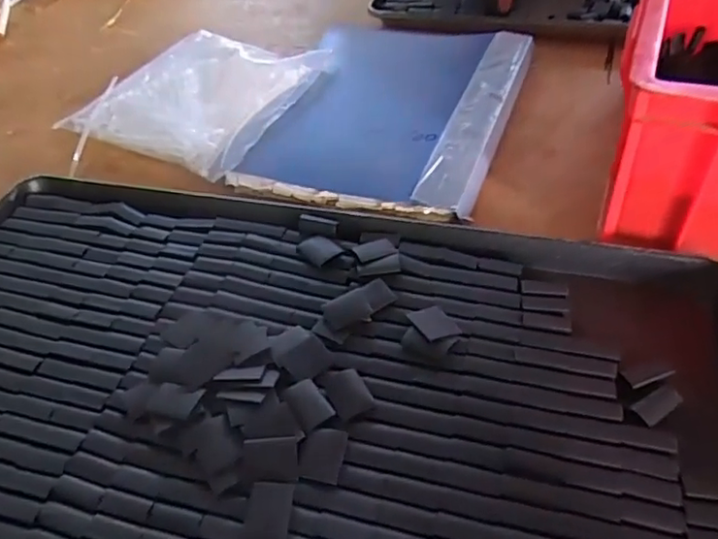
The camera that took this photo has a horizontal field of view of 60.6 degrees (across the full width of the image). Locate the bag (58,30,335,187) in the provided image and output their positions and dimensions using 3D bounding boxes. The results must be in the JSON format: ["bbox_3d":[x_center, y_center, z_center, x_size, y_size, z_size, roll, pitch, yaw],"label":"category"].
[{"bbox_3d":[-0.173,-0.190,0.655,0.229,0.032,0.215,18,52,22],"label":"bag"}]

